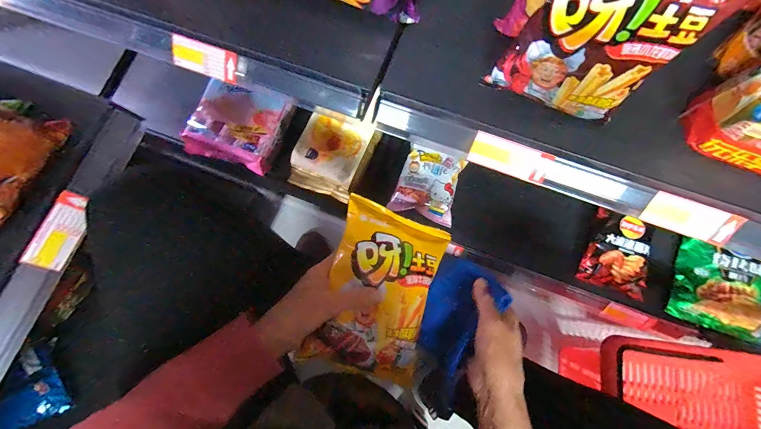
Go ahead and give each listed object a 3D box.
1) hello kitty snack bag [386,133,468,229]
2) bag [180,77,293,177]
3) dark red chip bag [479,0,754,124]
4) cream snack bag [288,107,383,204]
[{"bbox_3d":[0.098,-0.068,0.650,0.121,0.040,0.149,16,78,5],"label":"hello kitty snack bag"},{"bbox_3d":[-0.301,-0.172,0.672,0.187,0.050,0.136,18,79,6],"label":"bag"},{"bbox_3d":[0.195,-0.163,0.278,0.141,0.166,0.055,22,64,6],"label":"dark red chip bag"},{"bbox_3d":[-0.103,-0.111,0.653,0.145,0.047,0.145,25,79,7],"label":"cream snack bag"}]

